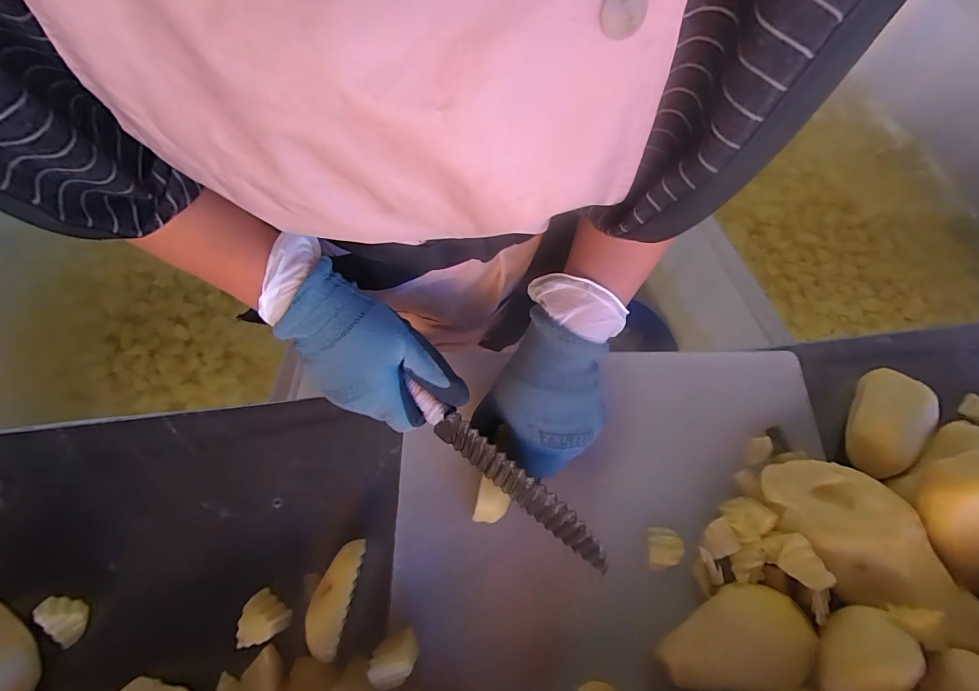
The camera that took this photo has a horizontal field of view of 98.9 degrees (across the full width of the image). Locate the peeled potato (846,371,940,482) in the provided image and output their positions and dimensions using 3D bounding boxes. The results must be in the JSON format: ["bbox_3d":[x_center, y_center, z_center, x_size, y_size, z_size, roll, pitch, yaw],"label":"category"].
[{"bbox_3d":[0.331,0.066,0.344,0.047,0.033,0.093,23,70,9],"label":"peeled potato"}]

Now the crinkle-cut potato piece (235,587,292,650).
[{"bbox_3d":[-0.159,0.194,0.299,0.026,0.026,0.032,2,66,3],"label":"crinkle-cut potato piece"}]

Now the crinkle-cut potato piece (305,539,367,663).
[{"bbox_3d":[-0.113,0.181,0.306,0.029,0.025,0.074,9,66,6],"label":"crinkle-cut potato piece"}]

